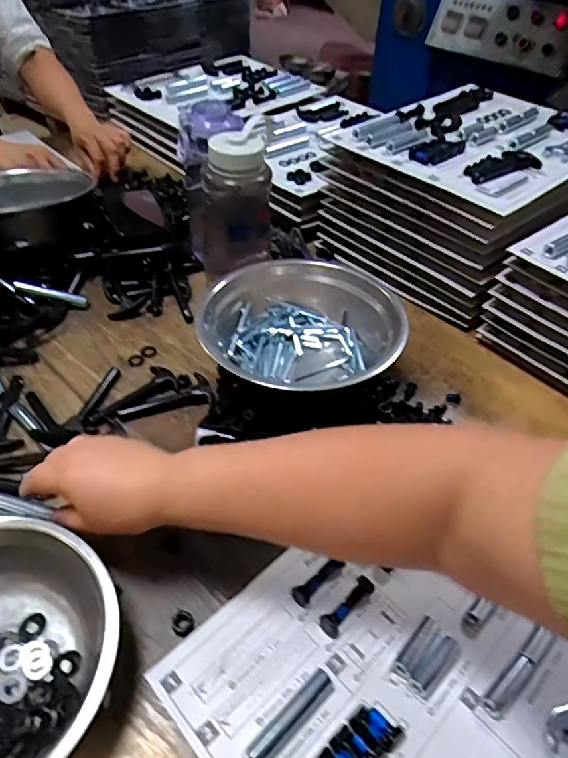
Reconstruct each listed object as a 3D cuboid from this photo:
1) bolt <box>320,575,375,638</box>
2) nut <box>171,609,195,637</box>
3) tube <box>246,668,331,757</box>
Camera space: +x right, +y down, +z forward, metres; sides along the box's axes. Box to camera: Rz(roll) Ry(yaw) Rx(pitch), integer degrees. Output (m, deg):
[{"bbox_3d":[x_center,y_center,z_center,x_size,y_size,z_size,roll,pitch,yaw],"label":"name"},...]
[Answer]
[{"bbox_3d":[0.051,0.183,0.426,0.016,0.018,0.052,35,51,29],"label":"bolt"},{"bbox_3d":[-0.081,0.195,0.419,0.018,0.007,0.018,2,43,-2],"label":"nut"},{"bbox_3d":[0.004,0.238,0.372,0.072,0.011,0.013,-32,54,-32],"label":"tube"}]

